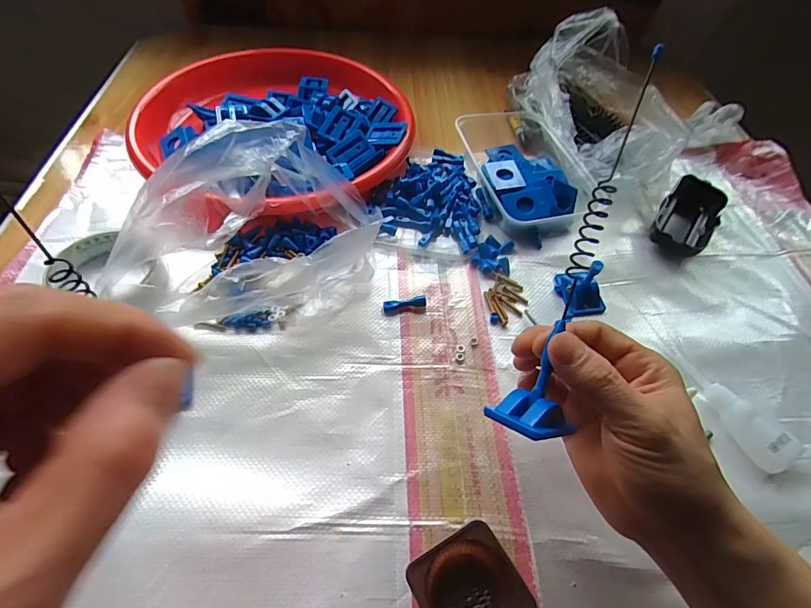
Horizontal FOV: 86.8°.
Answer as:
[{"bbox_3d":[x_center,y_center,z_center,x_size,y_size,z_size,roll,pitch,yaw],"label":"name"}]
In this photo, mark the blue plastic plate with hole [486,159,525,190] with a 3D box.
[{"bbox_3d":[0.101,-0.132,0.433,0.032,0.007,0.041,-7,54,-10],"label":"blue plastic plate with hole"}]

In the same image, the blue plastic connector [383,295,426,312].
[{"bbox_3d":[-0.001,0.000,0.370,0.037,0.011,0.008,-5,54,-9],"label":"blue plastic connector"}]

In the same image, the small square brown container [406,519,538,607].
[{"bbox_3d":[0.035,0.160,0.239,0.053,0.028,0.055,-23,59,-20],"label":"small square brown container"}]

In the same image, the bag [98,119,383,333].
[{"bbox_3d":[-0.121,-0.061,0.342,0.184,0.114,0.140,6,53,-1],"label":"bag"}]

